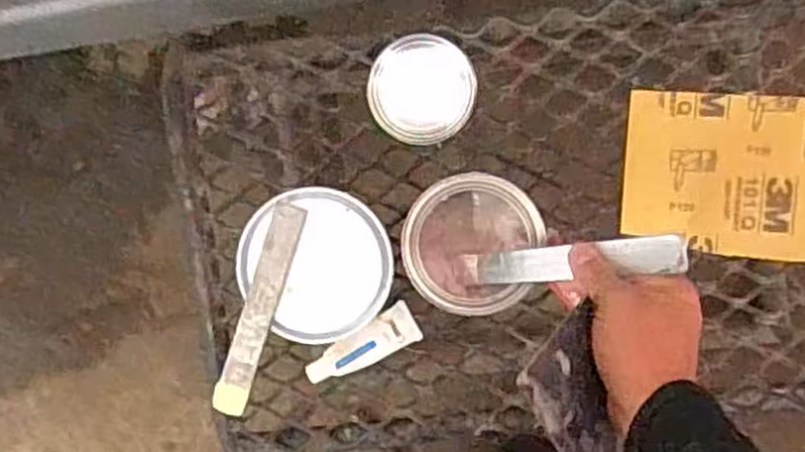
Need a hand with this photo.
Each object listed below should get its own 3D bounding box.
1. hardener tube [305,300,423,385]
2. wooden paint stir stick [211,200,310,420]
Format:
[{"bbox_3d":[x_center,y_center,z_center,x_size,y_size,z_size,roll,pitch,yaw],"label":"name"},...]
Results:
[{"bbox_3d":[-0.035,0.108,0.707,0.105,0.016,0.035,-27,84,-8],"label":"hardener tube"},{"bbox_3d":[-0.115,0.068,0.637,0.027,0.005,0.176,19,95,-3],"label":"wooden paint stir stick"}]

